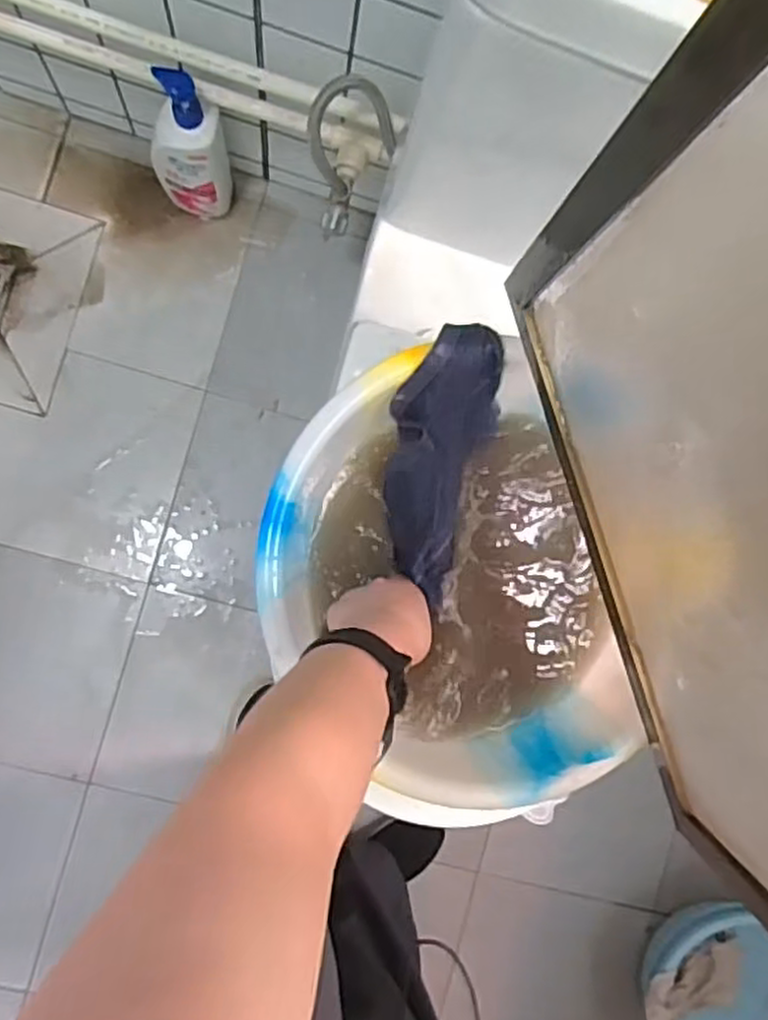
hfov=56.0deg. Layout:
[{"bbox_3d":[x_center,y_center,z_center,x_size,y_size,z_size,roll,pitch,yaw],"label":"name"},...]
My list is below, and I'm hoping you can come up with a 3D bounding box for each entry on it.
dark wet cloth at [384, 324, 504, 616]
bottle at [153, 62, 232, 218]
[{"bbox_3d":[0.048,-0.044,0.601,0.090,0.074,0.213,9,109,-8],"label":"dark wet cloth"},{"bbox_3d":[-0.258,-0.473,0.964,0.100,0.271,0.058,-10,89,-9],"label":"bottle"}]

